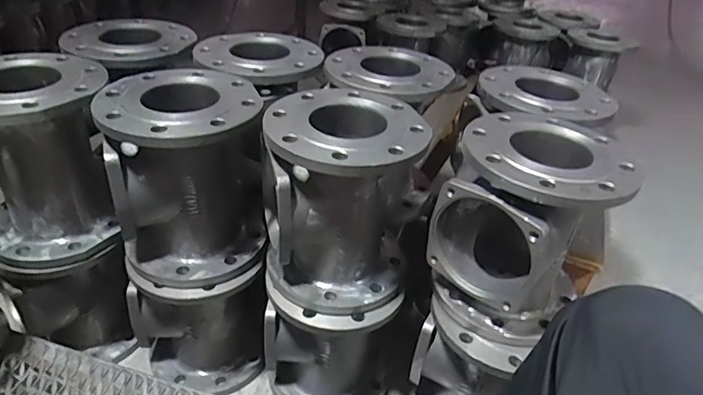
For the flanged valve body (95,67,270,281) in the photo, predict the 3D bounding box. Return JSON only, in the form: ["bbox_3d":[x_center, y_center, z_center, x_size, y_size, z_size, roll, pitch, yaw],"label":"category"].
[{"bbox_3d":[-0.244,-0.045,0.748,0.210,0.250,0.249,-5,36,-16],"label":"flanged valve body"}]

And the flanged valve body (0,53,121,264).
[{"bbox_3d":[-0.464,-0.061,0.739,0.205,0.249,0.205,-8,37,-21],"label":"flanged valve body"}]

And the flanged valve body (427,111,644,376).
[{"bbox_3d":[0.230,0.050,0.684,0.206,0.261,0.235,32,42,32],"label":"flanged valve body"}]

